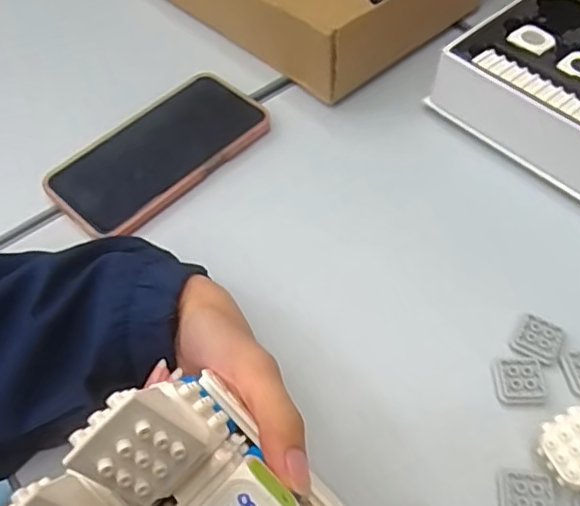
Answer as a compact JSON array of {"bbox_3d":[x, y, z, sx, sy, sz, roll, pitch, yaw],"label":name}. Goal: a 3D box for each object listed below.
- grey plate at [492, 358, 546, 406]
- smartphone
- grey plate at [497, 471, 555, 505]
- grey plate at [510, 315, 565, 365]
[{"bbox_3d":[0.132,0.074,0.342,0.025,0.006,0.027,1,55,2],"label":"grey plate"},{"bbox_3d":[-0.097,-0.080,0.454,0.085,0.013,0.169,36,63,24],"label":"smartphone"},{"bbox_3d":[0.122,0.126,0.306,0.026,0.006,0.026,3,55,4],"label":"grey plate"},{"bbox_3d":[0.150,0.052,0.356,0.026,0.005,0.026,27,60,19],"label":"grey plate"}]

